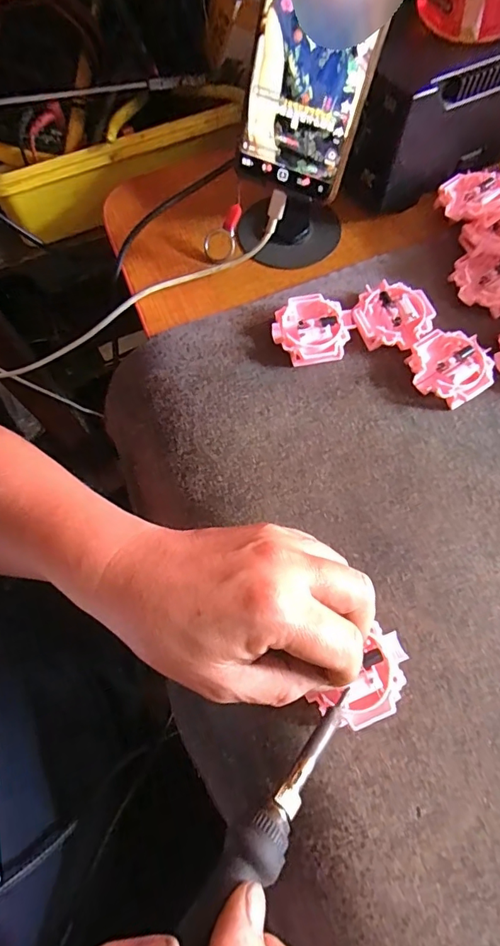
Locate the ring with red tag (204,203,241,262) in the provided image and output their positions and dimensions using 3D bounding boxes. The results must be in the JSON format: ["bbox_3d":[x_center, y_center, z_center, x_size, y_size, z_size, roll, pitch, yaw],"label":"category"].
[{"bbox_3d":[-0.023,-0.186,0.366,0.026,0.027,0.036,11,69,7],"label":"ring with red tag"}]

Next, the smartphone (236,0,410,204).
[{"bbox_3d":[0.044,-0.259,0.274,0.081,0.166,0.016,25,40,14],"label":"smartphone"}]

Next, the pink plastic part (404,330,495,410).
[{"bbox_3d":[0.134,-0.071,0.315,0.053,0.014,0.051,-1,68,2],"label":"pink plastic part"}]

